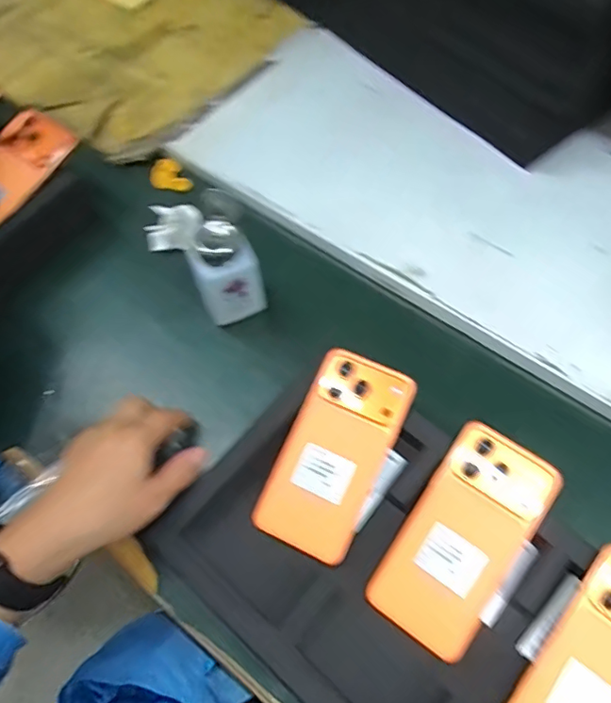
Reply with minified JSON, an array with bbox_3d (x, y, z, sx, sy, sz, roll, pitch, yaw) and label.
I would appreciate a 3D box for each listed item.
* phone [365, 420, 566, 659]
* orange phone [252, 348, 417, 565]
[{"bbox_3d":[0.120,0.139,0.399,0.081,0.006,0.160,33,81,15],"label":"phone"},{"bbox_3d":[0.025,0.081,0.431,0.080,0.010,0.160,25,77,9],"label":"orange phone"}]

